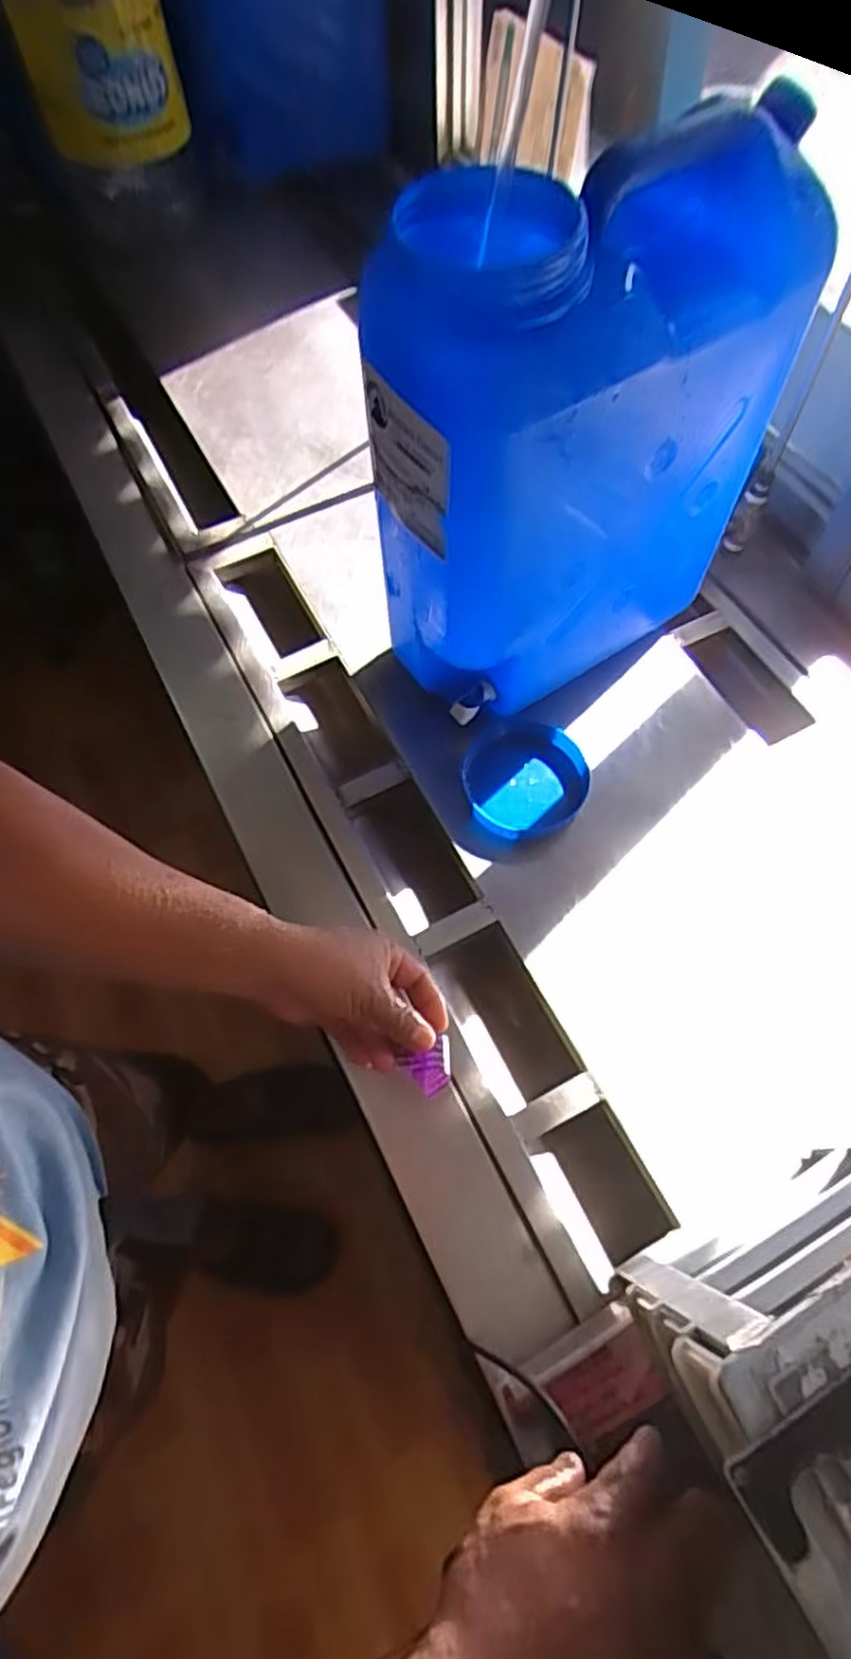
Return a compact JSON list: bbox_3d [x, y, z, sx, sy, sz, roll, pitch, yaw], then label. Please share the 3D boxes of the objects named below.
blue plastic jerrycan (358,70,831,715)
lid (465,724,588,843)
[{"bbox_3d":[0.116,-0.303,0.627,0.305,0.397,0.164,-36,68,-15],"label":"blue plastic jerrycan"},{"bbox_3d":[0.101,-0.050,0.751,0.123,0.026,0.126,-1,63,1],"label":"lid"}]

